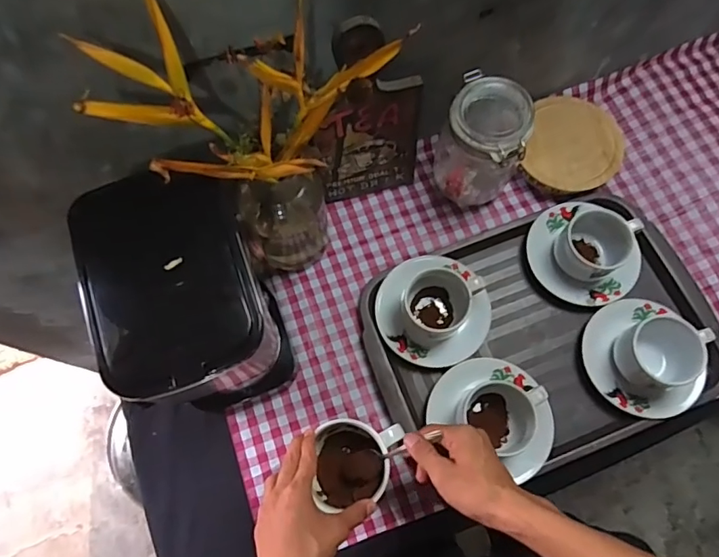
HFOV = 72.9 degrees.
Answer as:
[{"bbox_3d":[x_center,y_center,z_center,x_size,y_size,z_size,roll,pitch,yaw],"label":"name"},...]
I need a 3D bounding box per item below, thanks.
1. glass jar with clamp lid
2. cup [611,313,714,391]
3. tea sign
[{"bbox_3d":[0.157,-0.170,0.635,0.097,0.166,0.096,0,70,0],"label":"glass jar with clamp lid"},{"bbox_3d":[0.362,0.089,0.585,0.097,0.055,0.078,-10,71,-3],"label":"cup"},{"bbox_3d":[0.011,-0.165,0.624,0.134,0.191,0.012,-15,71,-5],"label":"tea sign"}]

